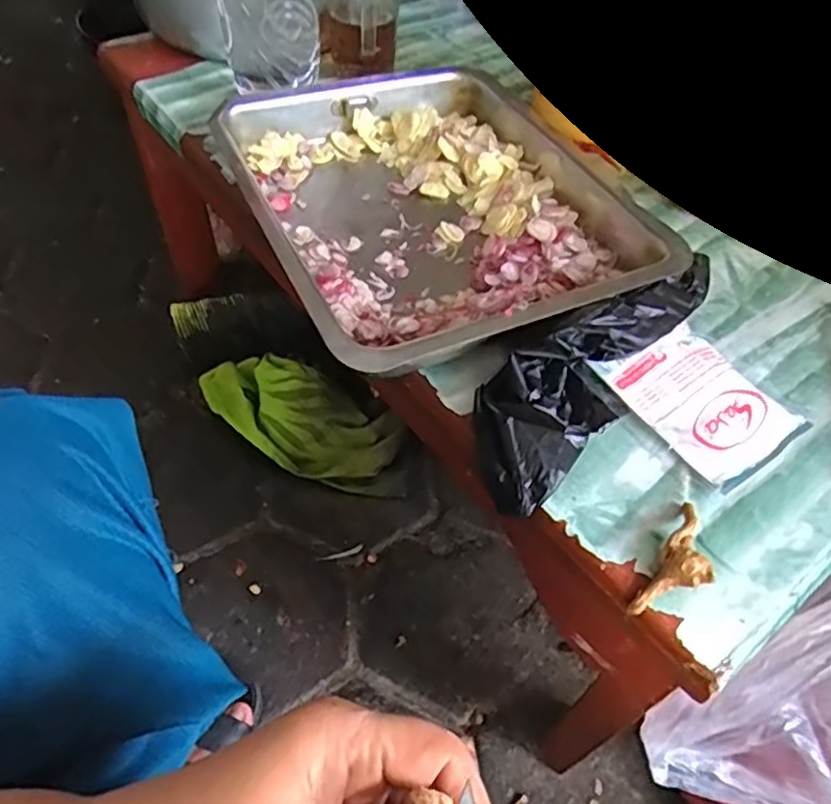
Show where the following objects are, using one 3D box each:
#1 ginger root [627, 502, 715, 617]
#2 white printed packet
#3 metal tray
[{"bbox_3d":[0.146,0.089,0.360,0.027,0.017,0.074,32,57,21],"label":"ginger root"},{"bbox_3d":[0.185,-0.002,0.431,0.080,0.021,0.108,-30,59,-24],"label":"white printed packet"},{"bbox_3d":[0.014,-0.157,0.518,0.262,0.053,0.324,-17,54,-16],"label":"metal tray"}]

